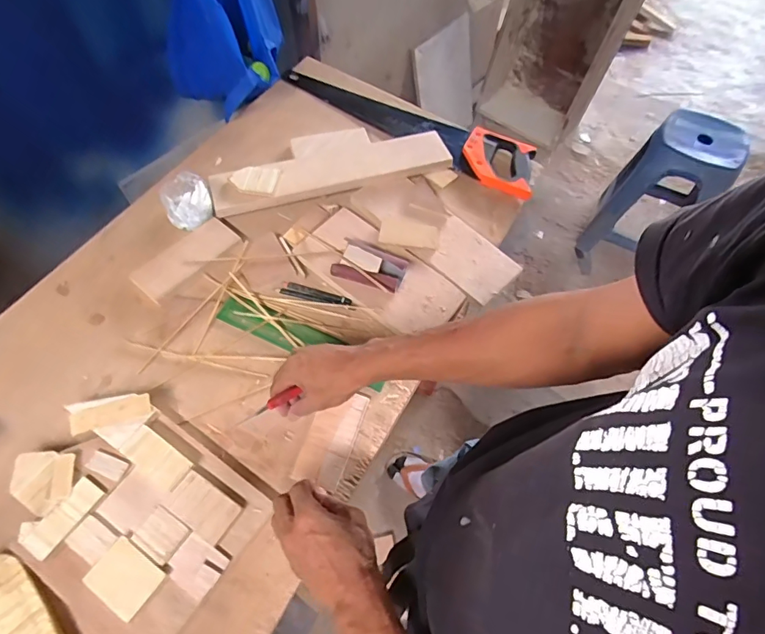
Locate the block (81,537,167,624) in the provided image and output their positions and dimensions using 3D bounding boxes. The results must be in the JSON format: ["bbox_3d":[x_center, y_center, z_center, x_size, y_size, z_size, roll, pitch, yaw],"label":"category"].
[{"bbox_3d":[-0.264,0.266,0.483,0.064,0.004,0.052,31,63,13],"label":"block"}]

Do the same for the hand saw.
[{"bbox_3d":[0.050,-0.369,0.885,0.517,0.024,0.119,28,62,12],"label":"hand saw"}]

